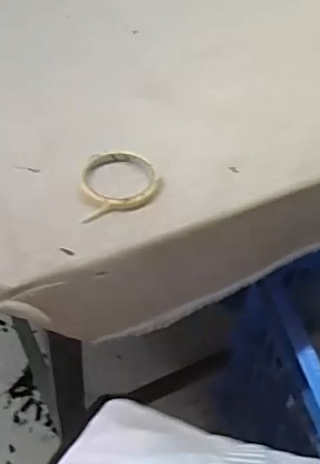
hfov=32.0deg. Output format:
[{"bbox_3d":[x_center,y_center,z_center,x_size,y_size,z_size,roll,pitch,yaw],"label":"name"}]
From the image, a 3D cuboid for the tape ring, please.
[{"bbox_3d":[-0.050,-0.056,0.636,0.093,0.023,0.085,2,49,-2],"label":"tape ring"}]

